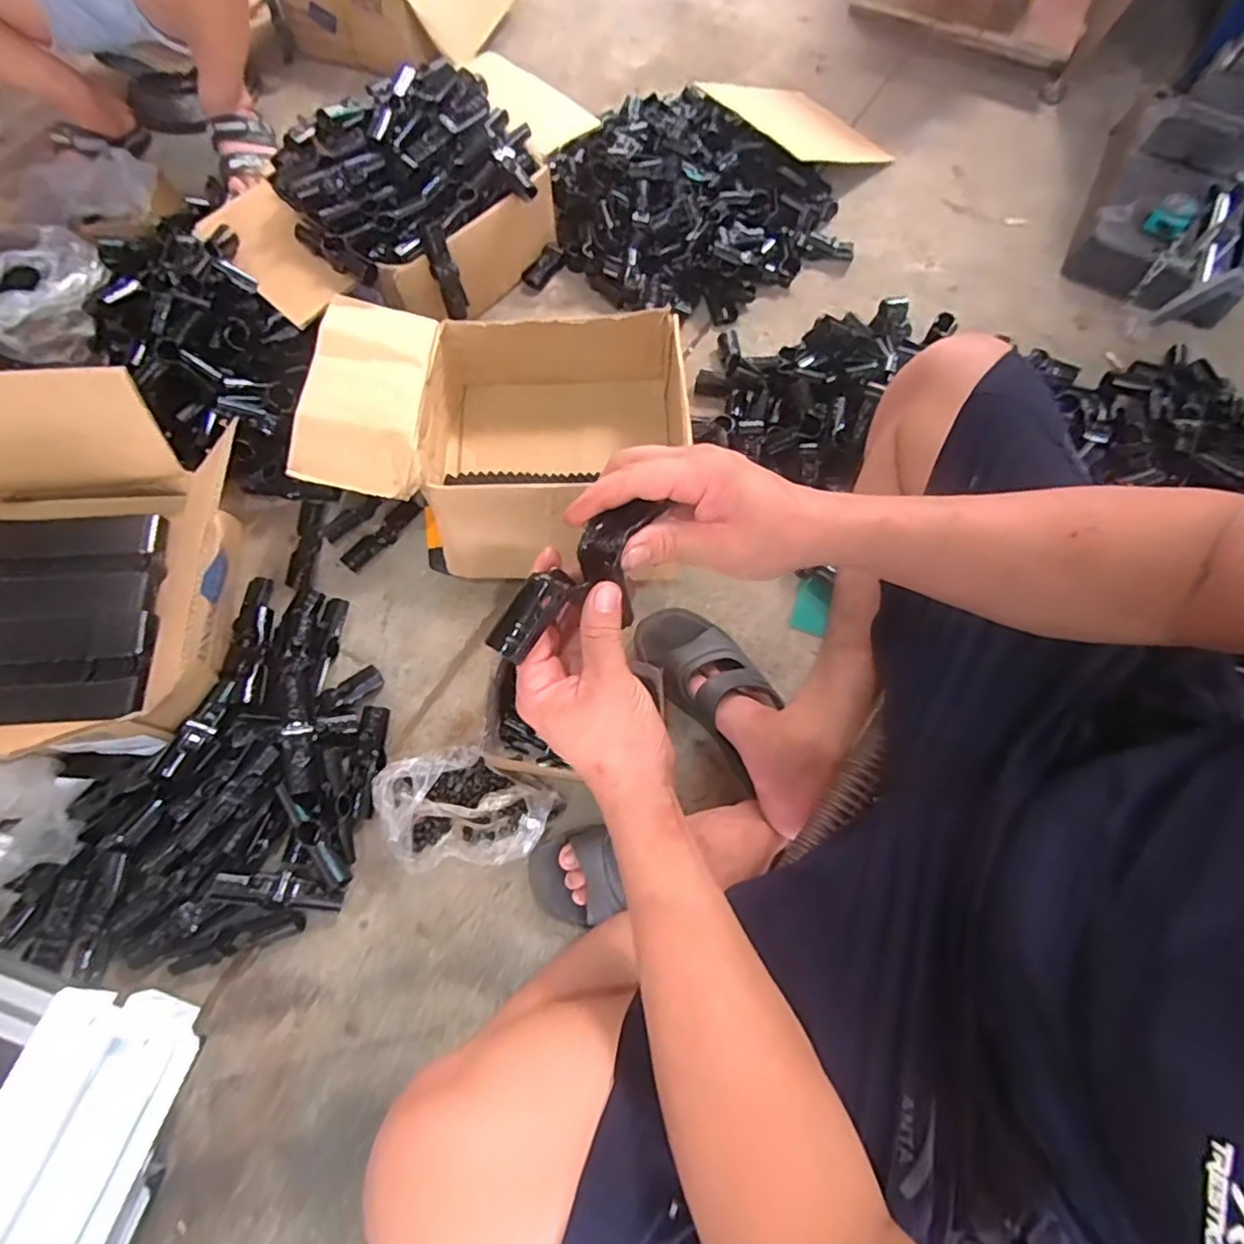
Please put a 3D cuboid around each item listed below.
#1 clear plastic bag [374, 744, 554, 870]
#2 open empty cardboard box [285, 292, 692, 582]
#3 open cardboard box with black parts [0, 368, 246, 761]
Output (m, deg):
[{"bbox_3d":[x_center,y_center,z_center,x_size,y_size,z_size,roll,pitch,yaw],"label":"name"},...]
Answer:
[{"bbox_3d":[-0.185,0.207,0.703,0.180,0.059,0.128,-5,70,-2],"label":"clear plastic bag"},{"bbox_3d":[-0.159,-0.230,0.826,0.453,0.162,0.336,1,70,0],"label":"open empty cardboard box"},{"bbox_3d":[-0.706,-0.039,0.683,0.474,0.186,0.386,-6,66,-3],"label":"open cardboard box with black parts"}]

